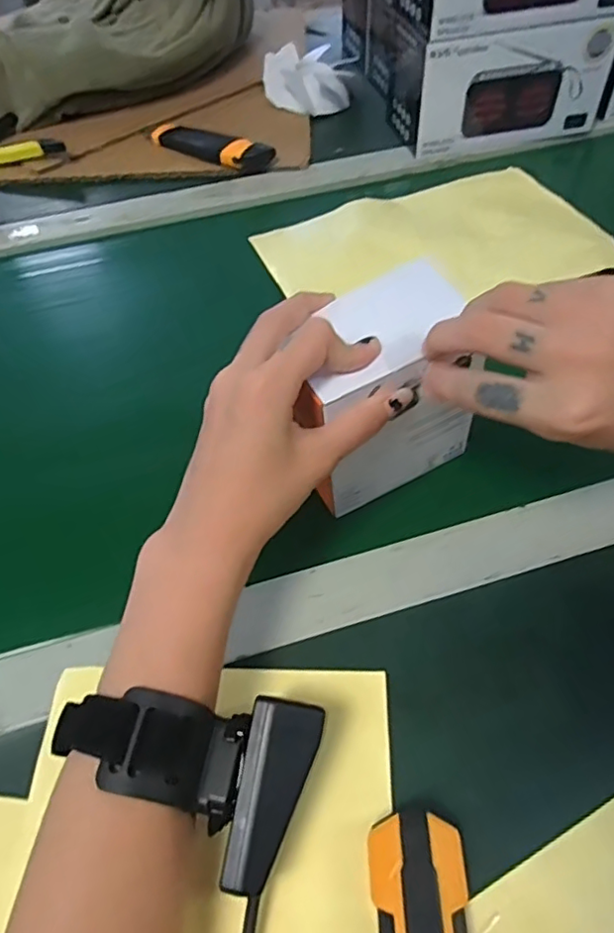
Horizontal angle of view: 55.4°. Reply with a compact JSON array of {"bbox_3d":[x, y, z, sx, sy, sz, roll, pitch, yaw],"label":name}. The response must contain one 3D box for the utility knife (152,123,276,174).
[{"bbox_3d":[-0.103,-0.332,0.610,0.140,0.025,0.039,24,59,21],"label":"utility knife"}]

